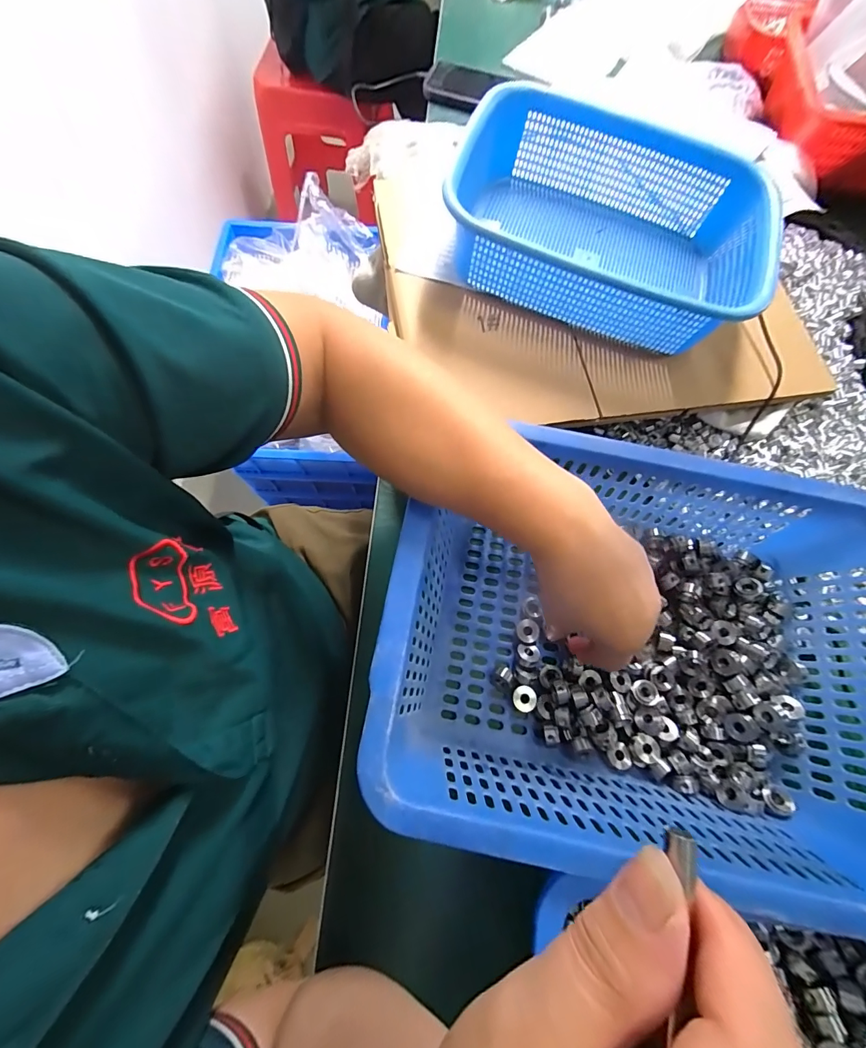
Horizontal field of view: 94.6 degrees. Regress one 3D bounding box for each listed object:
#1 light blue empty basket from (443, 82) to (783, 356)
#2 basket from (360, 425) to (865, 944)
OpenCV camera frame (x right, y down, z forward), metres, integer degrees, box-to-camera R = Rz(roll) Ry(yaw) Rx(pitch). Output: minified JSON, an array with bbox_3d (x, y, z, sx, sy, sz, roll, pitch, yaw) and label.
[{"bbox_3d":[0.158,-0.277,0.379,0.273,0.078,0.199,20,73,4],"label":"light blue empty basket"},{"bbox_3d":[0.145,0.085,0.306,0.345,0.120,0.264,12,73,1],"label":"basket"}]

